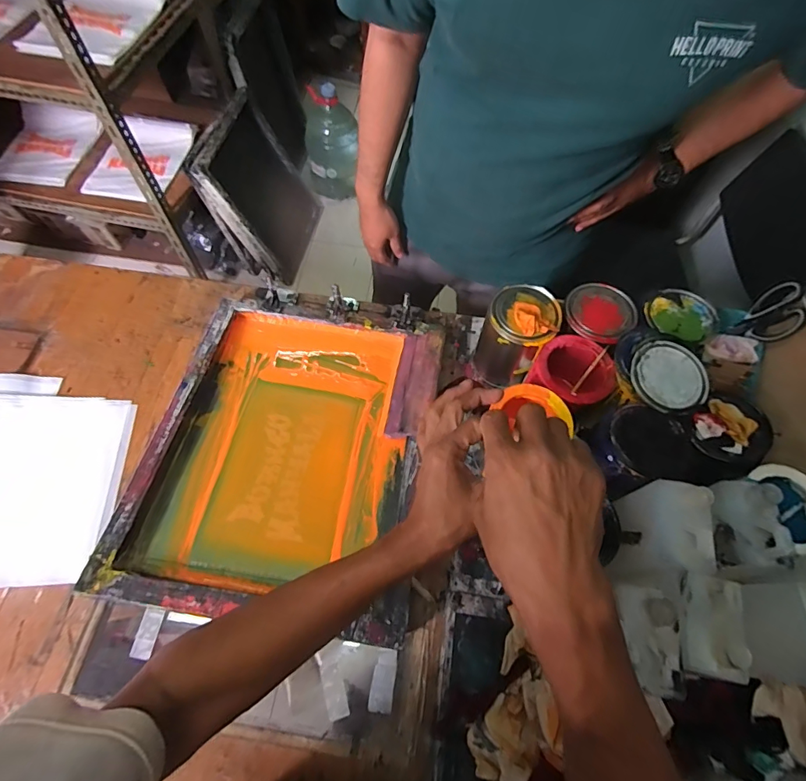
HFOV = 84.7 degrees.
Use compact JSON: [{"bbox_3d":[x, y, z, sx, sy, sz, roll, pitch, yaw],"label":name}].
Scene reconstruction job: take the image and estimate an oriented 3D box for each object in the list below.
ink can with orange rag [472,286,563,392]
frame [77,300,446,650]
[{"bbox_3d":[0.181,-0.086,0.725,0.100,0.154,0.101,1,63,-2],"label":"ink can with orange rag"},{"bbox_3d":[-0.164,0.080,0.669,0.388,0.071,0.471,9,63,2],"label":"frame"}]

